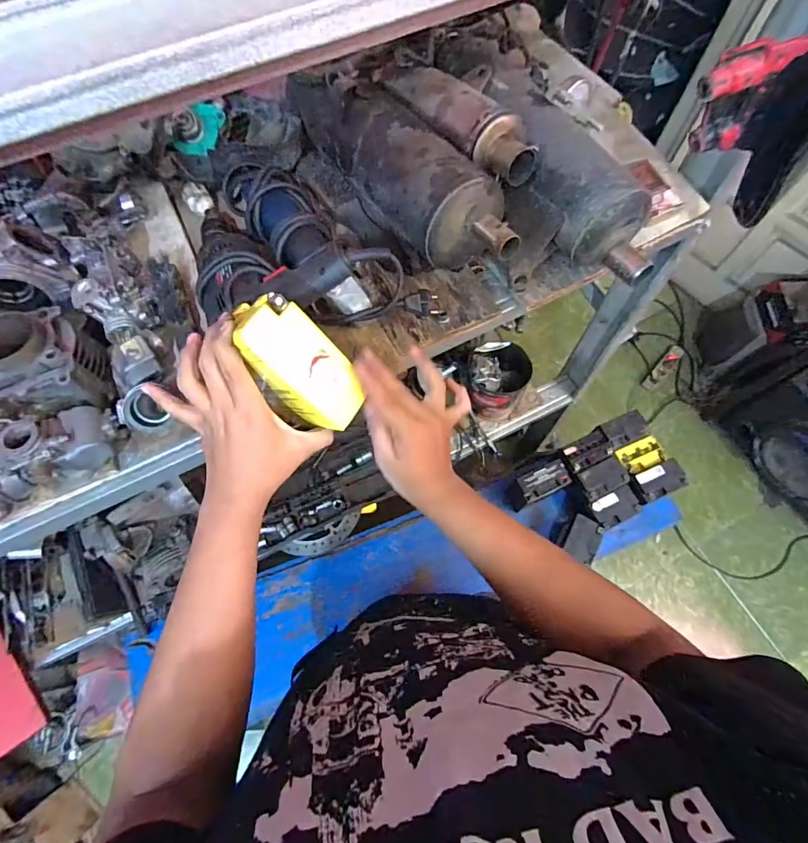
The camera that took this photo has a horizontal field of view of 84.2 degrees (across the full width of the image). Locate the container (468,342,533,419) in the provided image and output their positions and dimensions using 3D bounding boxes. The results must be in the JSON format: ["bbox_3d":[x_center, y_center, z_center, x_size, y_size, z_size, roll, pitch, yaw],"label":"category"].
[{"bbox_3d":[0.224,-0.102,1.095,0.142,0.154,0.155,26,71,11],"label":"container"}]

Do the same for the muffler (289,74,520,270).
[{"bbox_3d":[-0.011,-0.323,0.560,0.099,0.111,0.407,-34,71,-12],"label":"muffler"}]

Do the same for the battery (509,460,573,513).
[{"bbox_3d":[0.314,0.145,1.047,0.121,0.112,0.074,-23,69,-8],"label":"battery"}]

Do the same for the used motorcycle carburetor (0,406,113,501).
[{"bbox_3d":[-0.373,0.025,0.469,0.109,0.065,0.065,-24,69,-9],"label":"used motorcycle carburetor"}]

